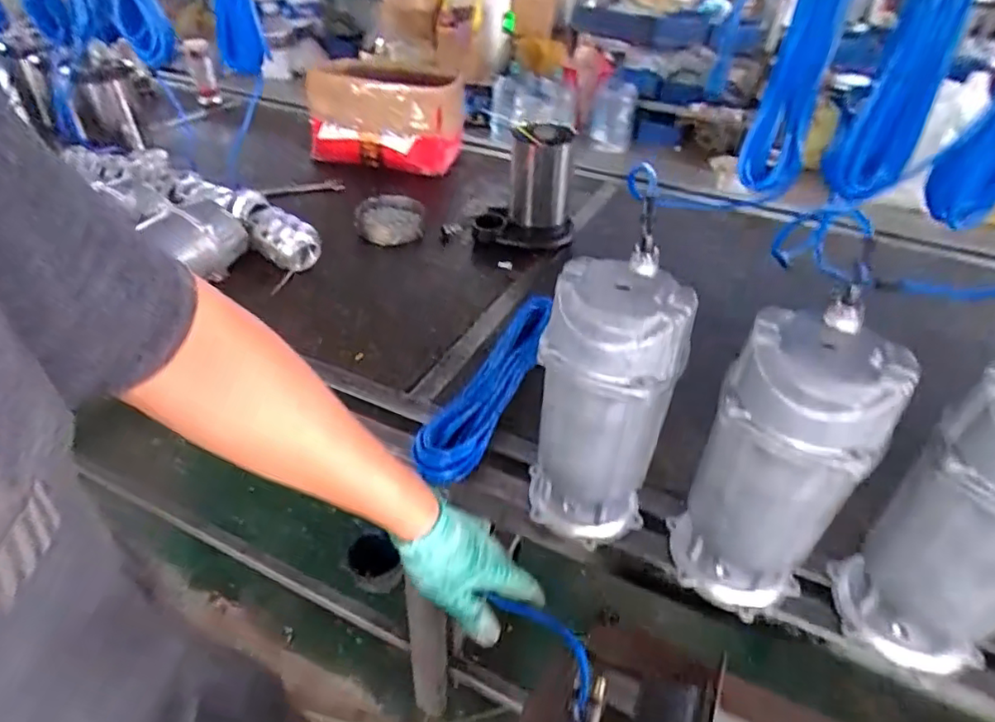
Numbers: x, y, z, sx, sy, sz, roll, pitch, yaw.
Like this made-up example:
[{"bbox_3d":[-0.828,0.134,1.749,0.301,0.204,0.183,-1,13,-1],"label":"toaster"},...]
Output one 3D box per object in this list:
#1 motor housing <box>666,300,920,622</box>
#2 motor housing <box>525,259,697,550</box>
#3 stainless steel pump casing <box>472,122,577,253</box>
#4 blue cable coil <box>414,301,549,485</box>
[{"bbox_3d":[0.257,0.106,0.559,0.126,0.293,0.108,25,44,26],"label":"motor housing"},{"bbox_3d":[0.104,0.056,0.611,0.127,0.298,0.113,13,40,12],"label":"motor housing"},{"bbox_3d":[0.057,-0.350,1.175,0.190,0.235,0.165,7,39,5],"label":"stainless steel pump casing"},{"bbox_3d":[-0.006,0.032,0.821,0.072,0.070,0.365,18,41,18],"label":"blue cable coil"}]

